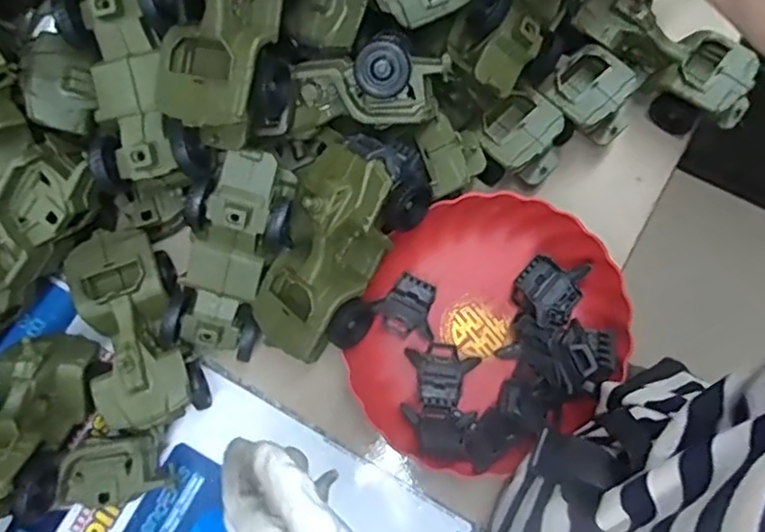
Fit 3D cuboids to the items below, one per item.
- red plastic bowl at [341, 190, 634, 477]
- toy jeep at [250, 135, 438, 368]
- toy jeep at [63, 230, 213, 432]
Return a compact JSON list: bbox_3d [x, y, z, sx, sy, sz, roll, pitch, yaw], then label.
[{"bbox_3d":[0.092,0.059,0.571,0.221,0.057,0.240,0,75,1],"label":"red plastic bowl"},{"bbox_3d":[-0.039,-0.014,0.509,0.095,0.069,0.183,30,105,9],"label":"toy jeep"},{"bbox_3d":[-0.222,0.056,0.561,0.080,0.057,0.170,-20,75,-4],"label":"toy jeep"}]

